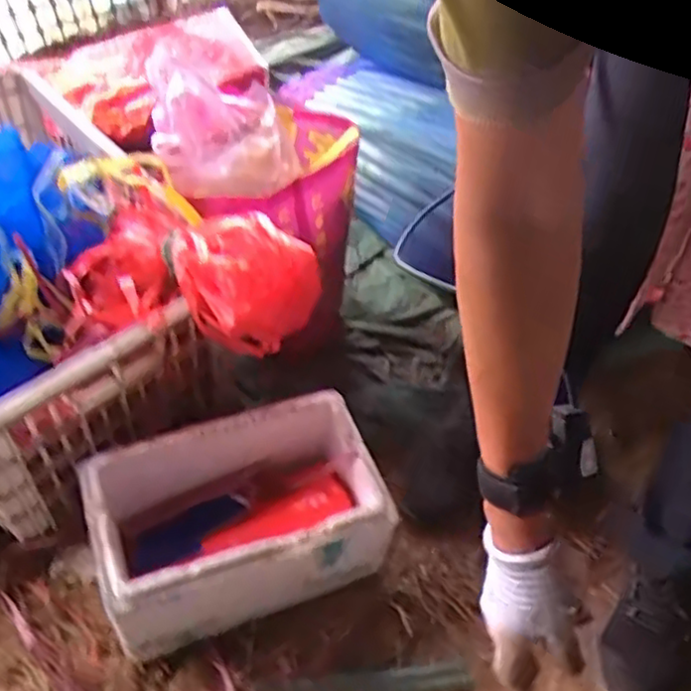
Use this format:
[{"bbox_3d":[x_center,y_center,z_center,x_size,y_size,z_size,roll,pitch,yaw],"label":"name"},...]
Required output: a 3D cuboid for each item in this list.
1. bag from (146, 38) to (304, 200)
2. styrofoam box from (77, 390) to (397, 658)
[{"bbox_3d":[-0.143,-0.253,0.838,0.154,0.180,0.091,-13,48,-6],"label":"bag"},{"bbox_3d":[-0.107,0.180,0.753,0.282,0.159,0.160,-19,49,-12],"label":"styrofoam box"}]

